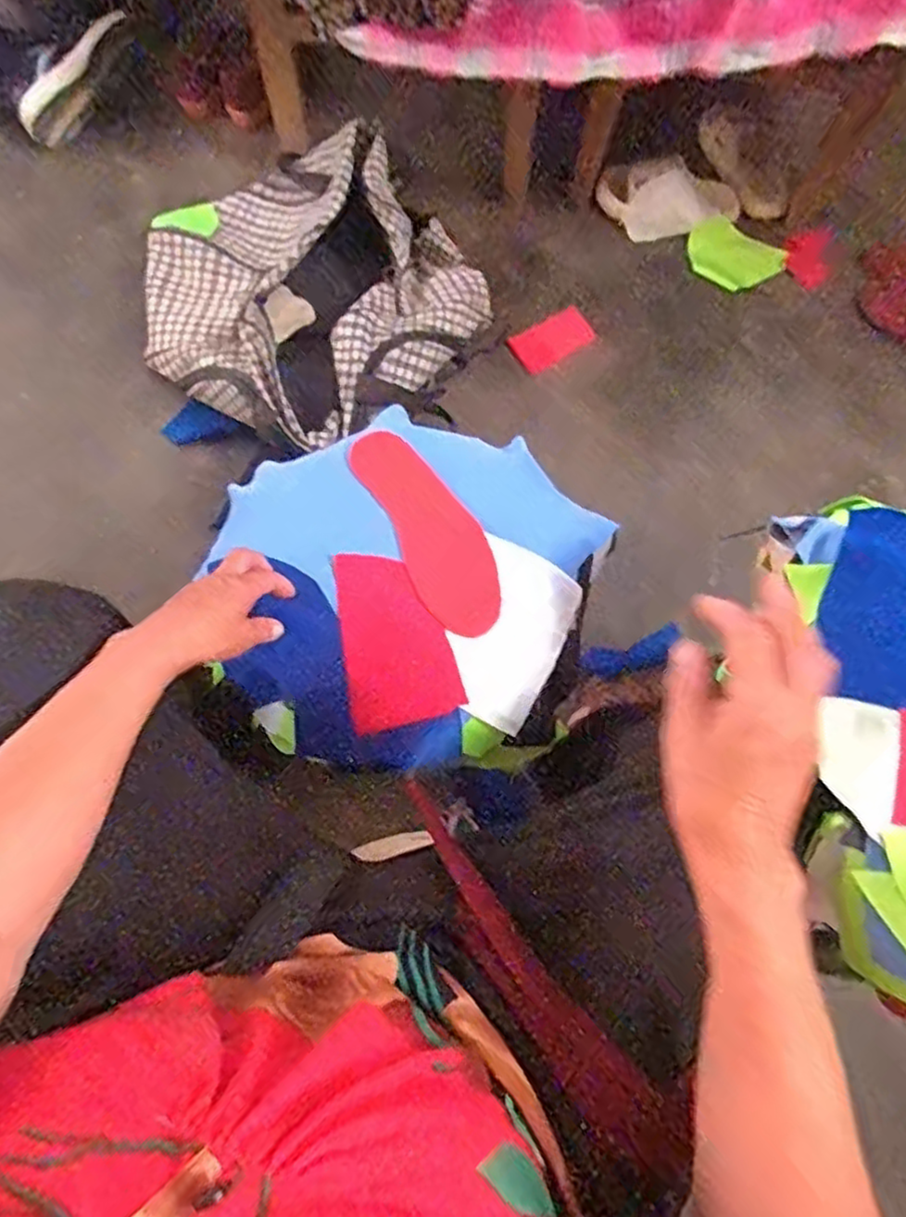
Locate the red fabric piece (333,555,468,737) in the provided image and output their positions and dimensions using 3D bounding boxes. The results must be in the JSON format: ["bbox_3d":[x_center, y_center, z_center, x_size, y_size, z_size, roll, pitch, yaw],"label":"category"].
[{"bbox_3d":[-0.054,0.025,0.631,0.097,0.024,0.158,-13,74,-5],"label":"red fabric piece"}]

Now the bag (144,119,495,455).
[{"bbox_3d":[-0.215,-0.454,1.065,0.473,0.183,0.460,-31,76,-10],"label":"bag"}]

